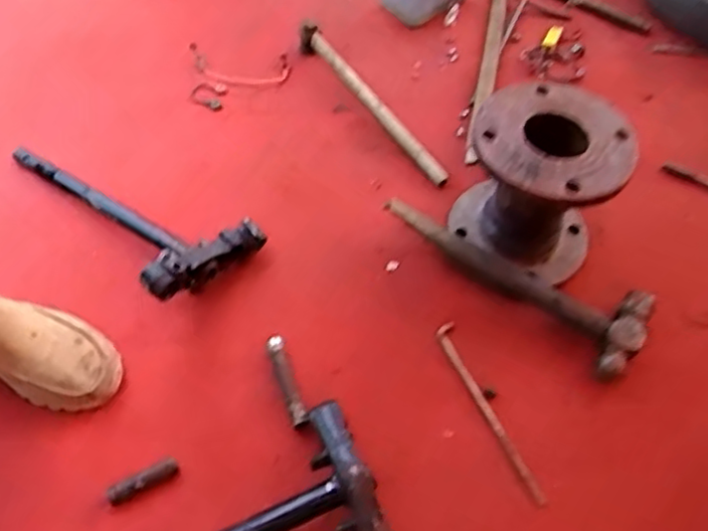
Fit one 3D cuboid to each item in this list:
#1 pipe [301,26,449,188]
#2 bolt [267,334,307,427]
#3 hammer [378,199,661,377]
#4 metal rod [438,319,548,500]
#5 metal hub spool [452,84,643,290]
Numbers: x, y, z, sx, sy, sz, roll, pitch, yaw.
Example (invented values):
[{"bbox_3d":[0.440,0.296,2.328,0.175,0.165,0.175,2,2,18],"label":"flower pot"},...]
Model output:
[{"bbox_3d":[0.023,-0.267,1.095,0.036,0.028,0.413,-26,60,-17],"label":"pipe"},{"bbox_3d":[-0.081,0.136,0.809,0.019,0.017,0.115,-16,58,-11],"label":"bolt"},{"bbox_3d":[0.210,0.004,0.884,0.360,0.043,0.102,38,64,22],"label":"hammer"},{"bbox_3d":[0.157,0.167,0.794,0.024,0.007,0.231,-18,58,-12],"label":"metal rod"},{"bbox_3d":[0.224,-0.090,0.851,0.179,0.213,0.164,0,56,0],"label":"metal hub spool"}]

